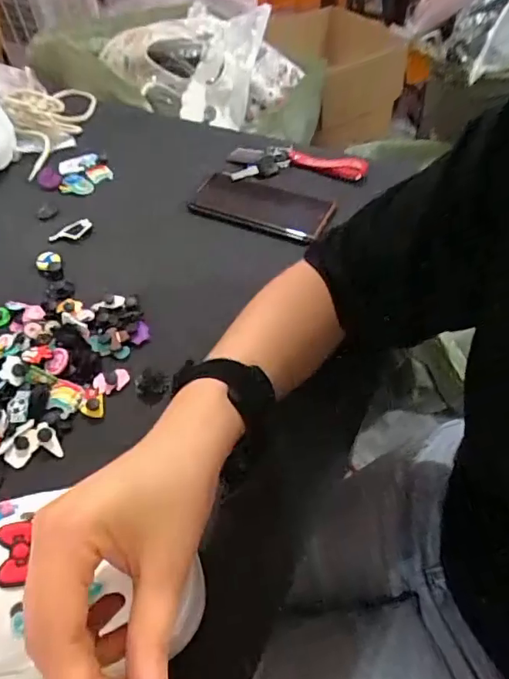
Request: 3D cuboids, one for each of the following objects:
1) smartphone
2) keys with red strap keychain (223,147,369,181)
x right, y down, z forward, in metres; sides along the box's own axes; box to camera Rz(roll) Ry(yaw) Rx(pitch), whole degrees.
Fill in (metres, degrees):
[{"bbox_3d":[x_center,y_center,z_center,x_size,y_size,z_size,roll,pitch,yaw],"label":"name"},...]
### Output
[{"bbox_3d":[0.009,-0.157,0.578,0.153,0.009,0.086,19,56,17],"label":"smartphone"},{"bbox_3d":[0.052,-0.218,0.622,0.169,0.009,0.062,3,53,5],"label":"keys with red strap keychain"}]

